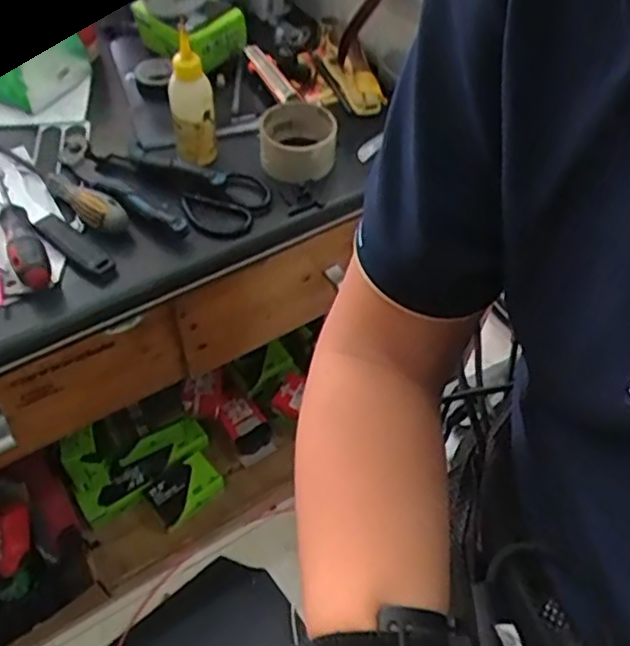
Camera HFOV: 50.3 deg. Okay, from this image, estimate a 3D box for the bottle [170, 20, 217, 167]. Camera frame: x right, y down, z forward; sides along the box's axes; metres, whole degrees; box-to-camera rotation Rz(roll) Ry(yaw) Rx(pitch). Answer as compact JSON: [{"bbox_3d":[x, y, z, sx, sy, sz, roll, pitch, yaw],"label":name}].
[{"bbox_3d":[-0.126,-0.229,0.695,0.044,0.122,0.054,-3,53,-8],"label":"bottle"}]

